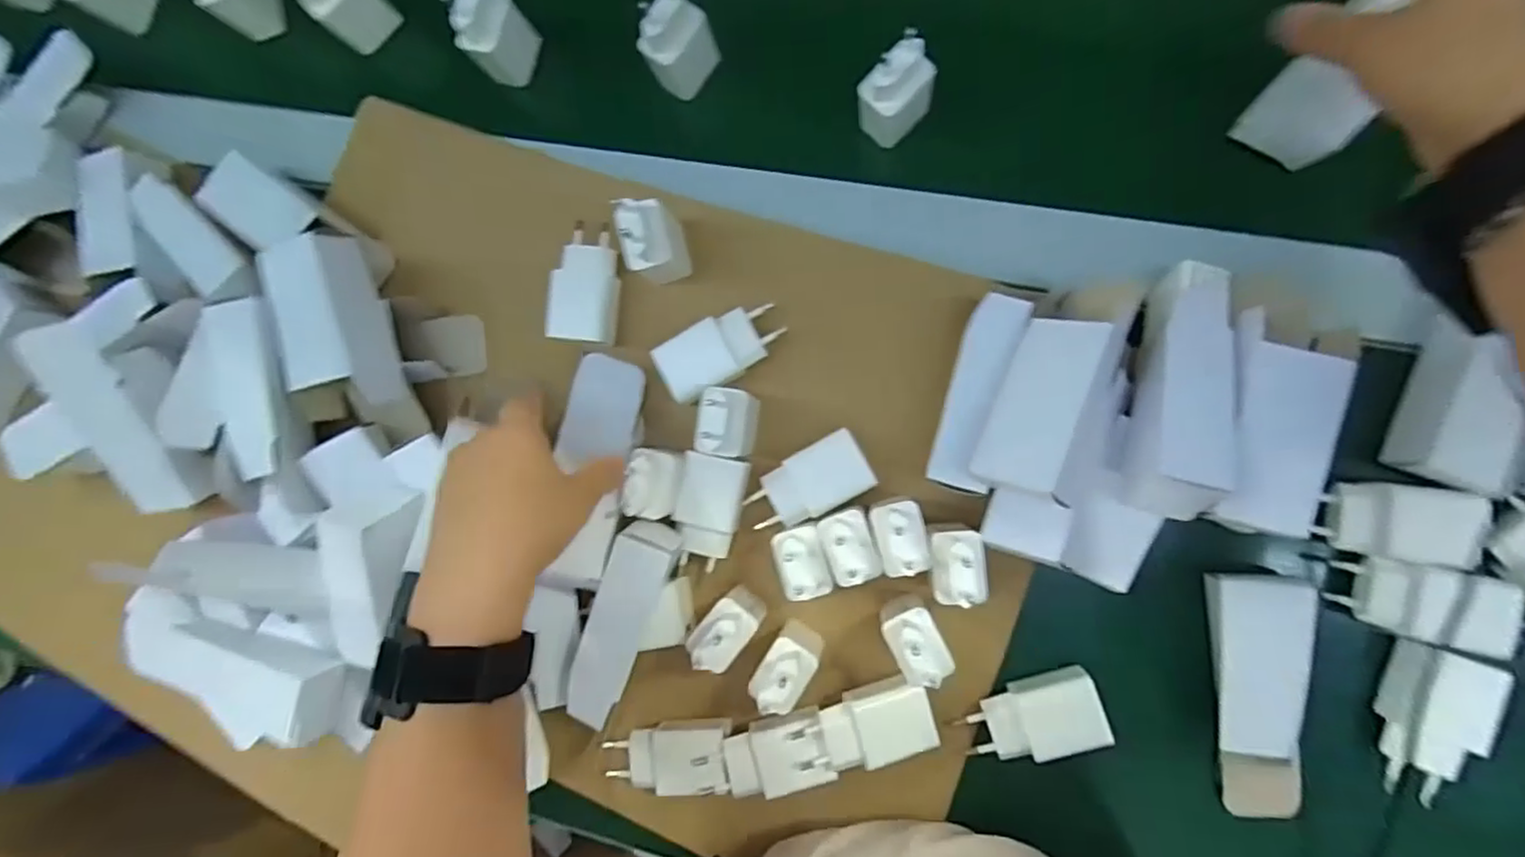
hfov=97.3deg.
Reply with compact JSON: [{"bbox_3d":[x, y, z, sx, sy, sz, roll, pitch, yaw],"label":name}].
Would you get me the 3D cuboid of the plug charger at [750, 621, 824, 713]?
[{"bbox_3d":[0.014,0.139,0.390,0.027,0.070,0.034,33,94,9],"label":"plug charger"}]

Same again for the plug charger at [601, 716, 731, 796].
[{"bbox_3d":[-0.060,0.206,0.422,0.081,0.028,0.036,-4,88,9],"label":"plug charger"}]

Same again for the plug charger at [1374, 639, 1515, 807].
[{"bbox_3d":[0.354,0.156,0.354,0.040,0.020,0.077,16,91,9],"label":"plug charger"}]

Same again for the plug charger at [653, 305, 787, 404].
[{"bbox_3d":[-0.026,-0.049,0.419,0.077,0.022,0.039,-29,84,8],"label":"plug charger"}]

